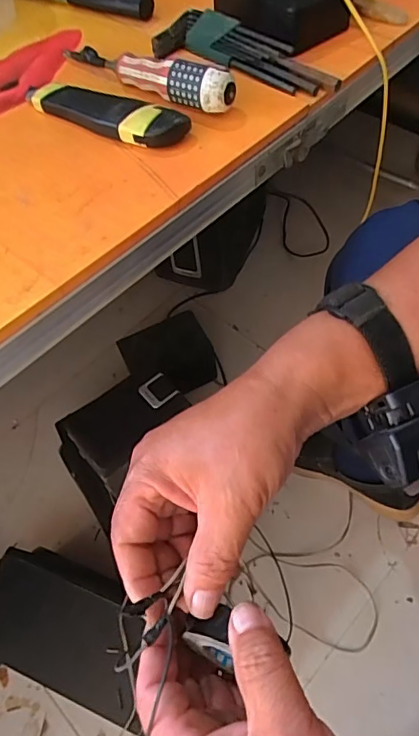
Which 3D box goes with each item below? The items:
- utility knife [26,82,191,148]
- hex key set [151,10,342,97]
[{"bbox_3d":[-0.092,-0.210,0.403,0.159,0.024,0.032,25,63,18],"label":"utility knife"},{"bbox_3d":[0.033,-0.285,0.443,0.178,0.027,0.045,27,63,19],"label":"hex key set"}]

